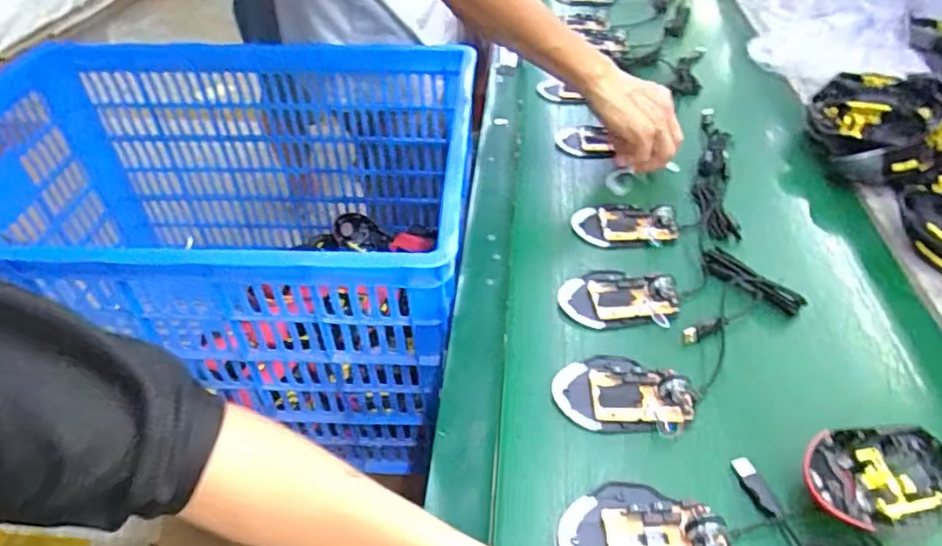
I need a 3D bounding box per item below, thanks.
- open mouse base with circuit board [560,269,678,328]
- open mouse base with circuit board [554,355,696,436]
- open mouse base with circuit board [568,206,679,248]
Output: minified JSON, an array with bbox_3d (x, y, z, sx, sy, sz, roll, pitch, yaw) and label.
[{"bbox_3d":[0.140,0.018,0.560,0.107,0.027,0.066,2,44,6],"label":"open mouse base with circuit board"},{"bbox_3d":[0.125,0.094,0.484,0.109,0.023,0.070,3,44,8],"label":"open mouse base with circuit board"},{"bbox_3d":[0.166,-0.055,0.636,0.109,0.023,0.058,4,45,8],"label":"open mouse base with circuit board"}]

